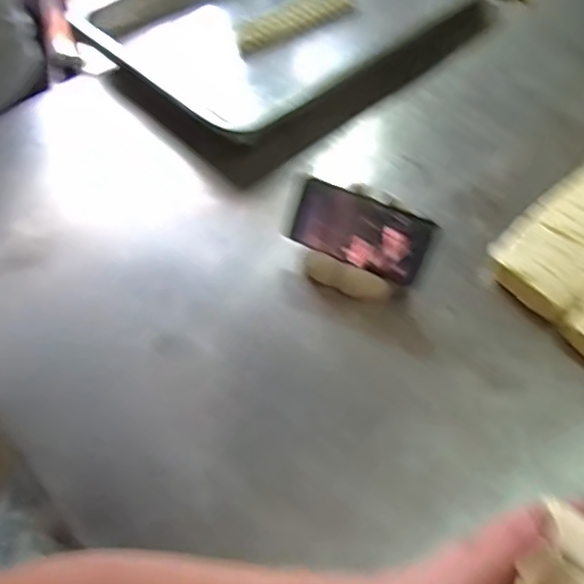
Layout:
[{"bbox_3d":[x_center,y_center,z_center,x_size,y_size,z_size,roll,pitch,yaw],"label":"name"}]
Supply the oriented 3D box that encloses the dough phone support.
[{"bbox_3d":[0.061,-0.017,0.701,0.108,0.024,0.032,25,58,17],"label":"dough phone support"}]

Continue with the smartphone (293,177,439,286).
[{"bbox_3d":[0.075,-0.066,0.674,0.150,0.078,0.014,24,24,15],"label":"smartphone"}]

